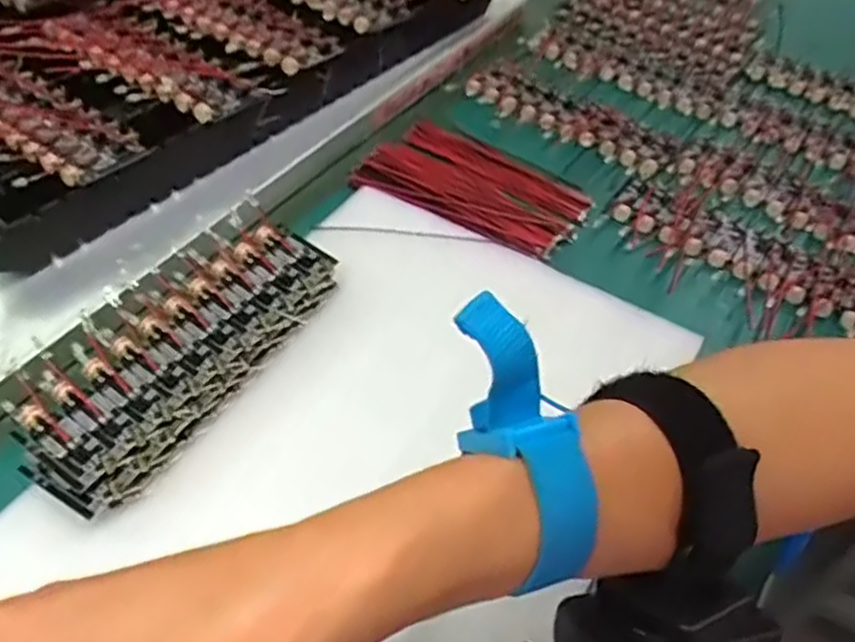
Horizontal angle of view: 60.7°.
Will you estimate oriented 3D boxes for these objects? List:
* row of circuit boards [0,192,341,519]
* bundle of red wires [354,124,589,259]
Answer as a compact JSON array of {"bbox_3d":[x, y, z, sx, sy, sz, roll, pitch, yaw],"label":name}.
[{"bbox_3d":[-0.117,0.010,0.348,0.072,0.025,0.167,27,53,19],"label":"row of circuit boards"},{"bbox_3d":[0.032,-0.087,0.464,0.135,0.011,0.084,26,53,19],"label":"bundle of red wires"}]

